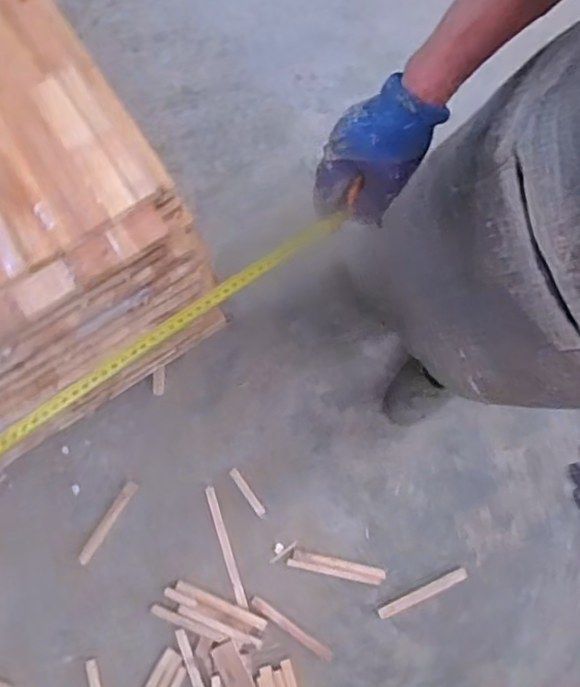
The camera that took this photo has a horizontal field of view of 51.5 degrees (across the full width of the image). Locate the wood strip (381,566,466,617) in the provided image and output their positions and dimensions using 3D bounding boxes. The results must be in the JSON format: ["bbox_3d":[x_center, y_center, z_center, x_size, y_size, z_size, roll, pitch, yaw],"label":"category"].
[{"bbox_3d":[0.262,0.491,1.182,0.187,0.014,0.022,-24,80,-4],"label":"wood strip"}]

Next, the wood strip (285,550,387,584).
[{"bbox_3d":[0.091,0.441,1.182,0.185,0.010,0.032,12,80,3],"label":"wood strip"}]

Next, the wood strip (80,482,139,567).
[{"bbox_3d":[-0.366,0.359,1.213,0.025,0.006,0.181,33,82,6],"label":"wood strip"}]

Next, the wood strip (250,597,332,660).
[{"bbox_3d":[0.002,0.552,1.166,0.182,0.014,0.023,35,82,6],"label":"wood strip"}]

